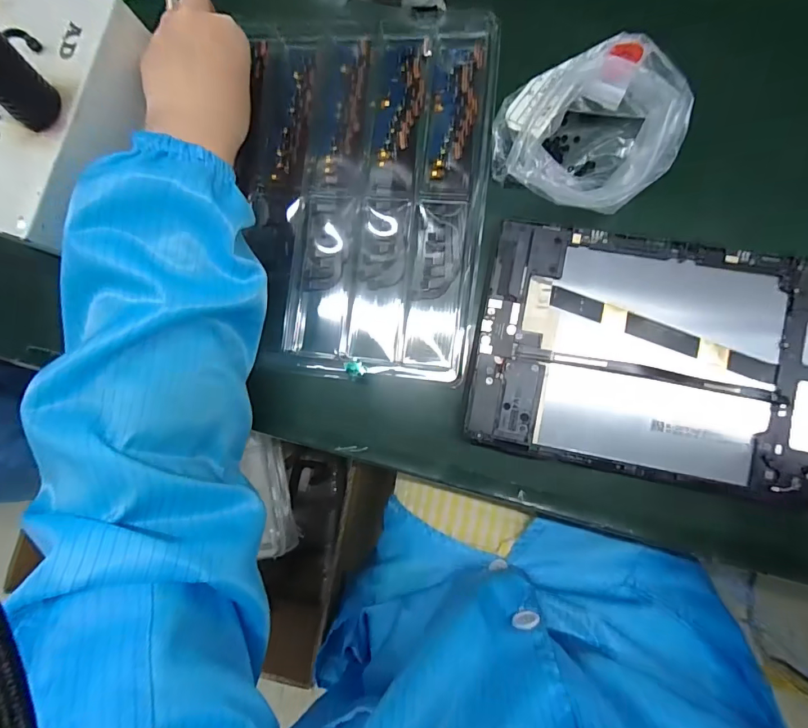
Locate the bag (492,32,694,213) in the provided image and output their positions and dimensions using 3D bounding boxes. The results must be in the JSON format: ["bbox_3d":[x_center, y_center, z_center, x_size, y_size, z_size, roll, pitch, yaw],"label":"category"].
[{"bbox_3d":[0.122,-0.153,0.296,0.116,0.047,0.094,0,86,6],"label":"bag"}]

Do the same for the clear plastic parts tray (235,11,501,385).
[{"bbox_3d":[-0.034,-0.133,0.331,0.183,0.014,0.279,6,87,7],"label":"clear plastic parts tray"}]

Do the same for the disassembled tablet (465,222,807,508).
[{"bbox_3d":[0.169,-0.002,0.280,0.238,0.009,0.149,11,86,7],"label":"disassembled tablet"}]

